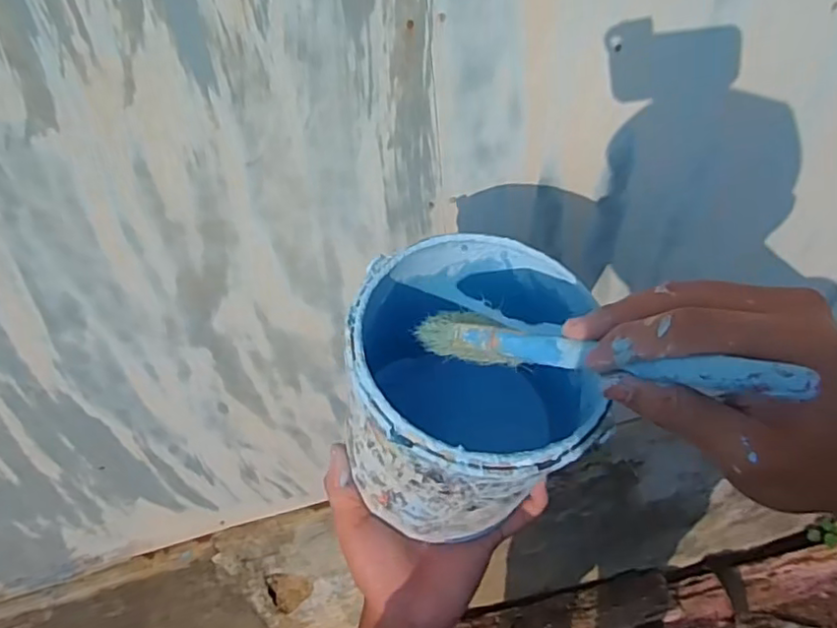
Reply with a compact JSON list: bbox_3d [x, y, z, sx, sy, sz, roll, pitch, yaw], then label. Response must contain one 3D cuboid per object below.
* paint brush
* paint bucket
[{"bbox_3d":[0.073,0.018,0.286,0.183,0.020,0.030,7,46,43],"label":"paint brush"},{"bbox_3d":[0.037,0.049,0.400,0.143,0.166,0.160,1,53,1],"label":"paint bucket"}]

